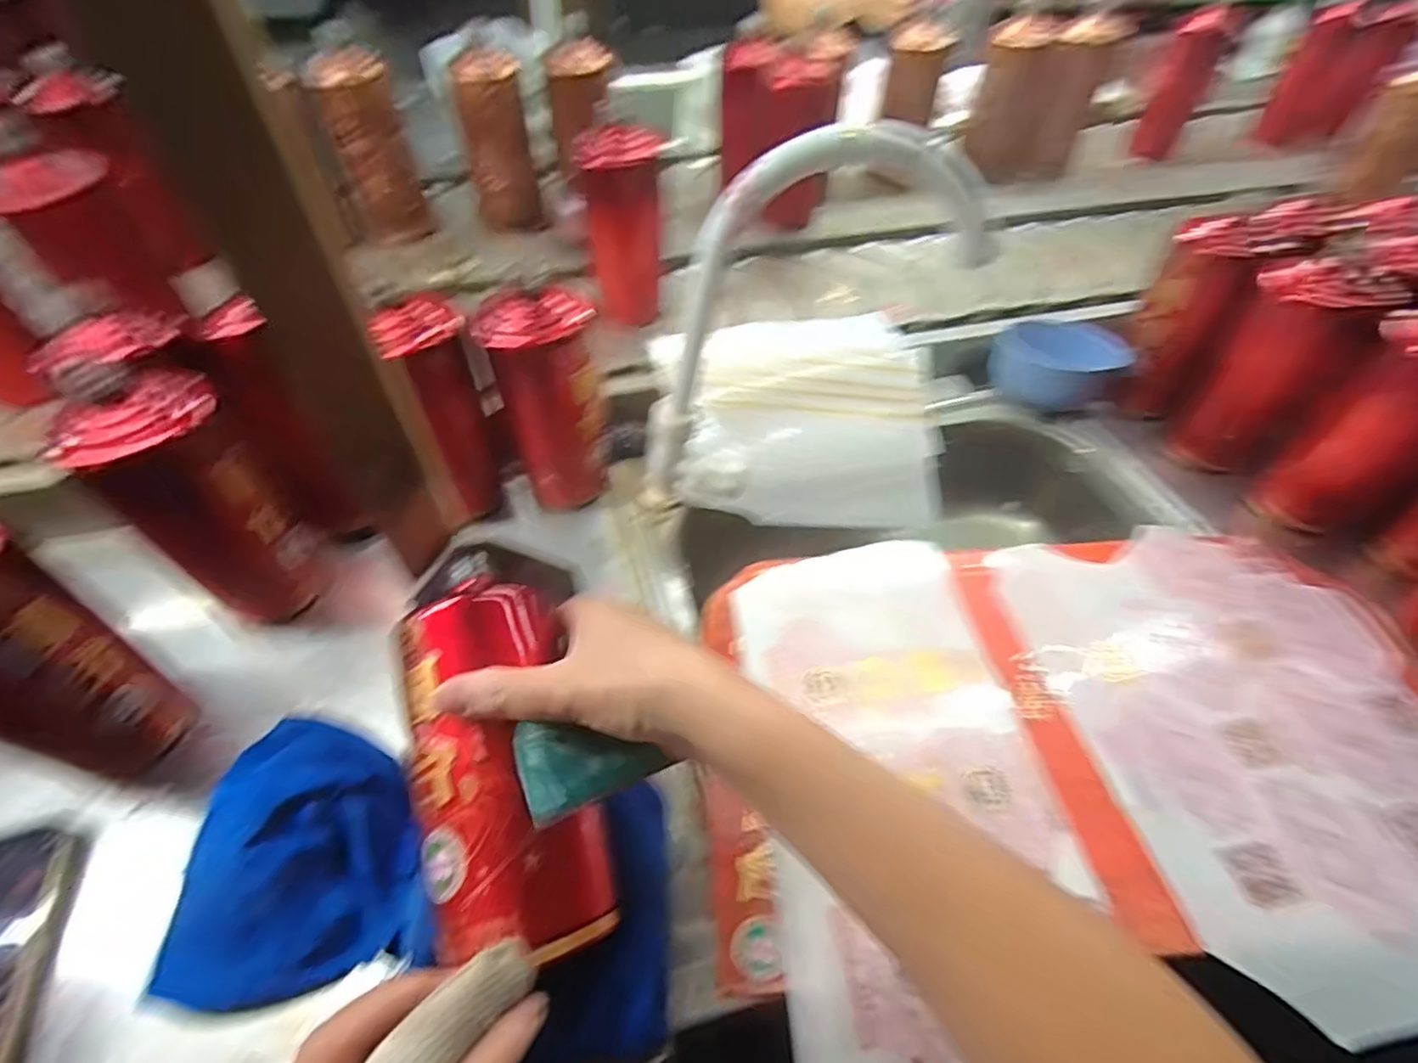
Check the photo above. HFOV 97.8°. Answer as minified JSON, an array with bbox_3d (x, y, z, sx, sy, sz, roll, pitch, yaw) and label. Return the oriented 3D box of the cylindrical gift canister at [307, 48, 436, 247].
[{"bbox_3d":[-0.376,-0.423,0.695,0.078,0.182,0.080,-21,55,-17],"label":"cylindrical gift canister"}]

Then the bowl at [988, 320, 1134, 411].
[{"bbox_3d":[0.349,-0.171,0.627,0.108,0.049,0.108,1,52,-1],"label":"bowl"}]

